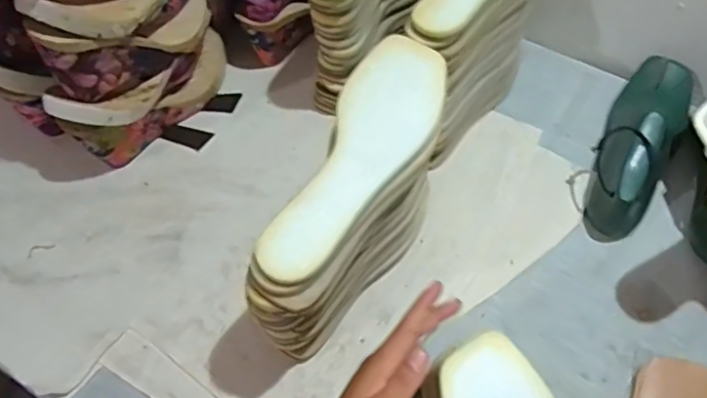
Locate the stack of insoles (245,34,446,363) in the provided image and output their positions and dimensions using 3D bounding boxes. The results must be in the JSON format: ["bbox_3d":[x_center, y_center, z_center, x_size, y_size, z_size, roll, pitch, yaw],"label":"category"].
[{"bbox_3d":[0.008,0.021,0.552,0.080,0.225,0.248,19,61,14],"label":"stack of insoles"}]

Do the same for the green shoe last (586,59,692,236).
[{"bbox_3d":[0.330,-0.070,0.685,0.077,0.087,0.238,26,62,15],"label":"green shoe last"}]

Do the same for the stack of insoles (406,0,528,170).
[{"bbox_3d":[0.133,-0.183,0.683,0.095,0.208,0.238,28,63,16],"label":"stack of insoles"}]

